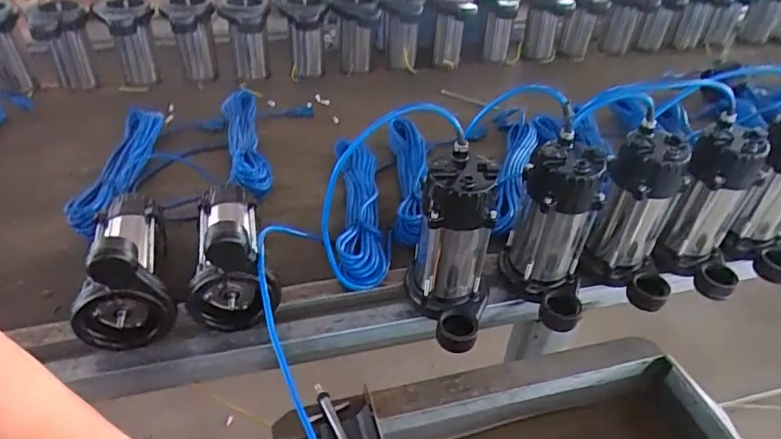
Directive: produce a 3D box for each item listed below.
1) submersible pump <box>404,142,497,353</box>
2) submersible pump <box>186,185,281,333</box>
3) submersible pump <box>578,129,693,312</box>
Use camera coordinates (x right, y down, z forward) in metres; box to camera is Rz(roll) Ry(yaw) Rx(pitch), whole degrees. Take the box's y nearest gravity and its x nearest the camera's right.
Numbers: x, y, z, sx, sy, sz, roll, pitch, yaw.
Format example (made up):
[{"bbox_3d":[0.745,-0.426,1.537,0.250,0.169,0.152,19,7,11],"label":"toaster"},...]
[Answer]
[{"bbox_3d":[0.087,0.033,0.729,0.113,0.236,0.182,9,40,7],"label":"submersible pump"},{"bbox_3d":[-0.244,0.022,0.781,0.115,0.160,0.260,-9,41,-17],"label":"submersible pump"},{"bbox_3d":[0.383,0.000,0.789,0.140,0.229,0.144,31,47,29],"label":"submersible pump"}]

